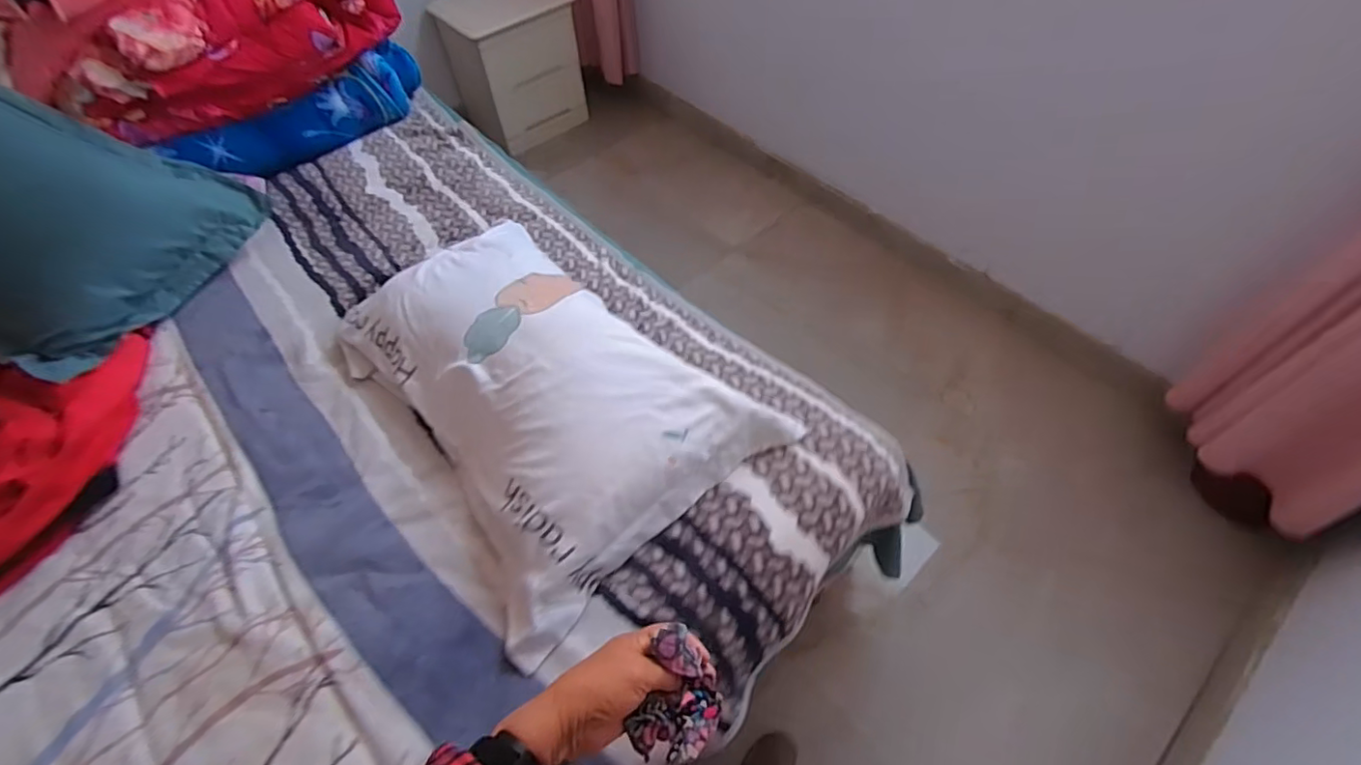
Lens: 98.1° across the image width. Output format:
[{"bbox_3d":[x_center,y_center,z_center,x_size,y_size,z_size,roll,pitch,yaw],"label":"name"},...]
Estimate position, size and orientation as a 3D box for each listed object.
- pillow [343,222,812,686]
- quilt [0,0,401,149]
[{"bbox_3d":[-0.234,-0.015,0.930,0.449,0.141,0.662,-36,61,-21],"label":"pillow"},{"bbox_3d":[-1.044,-0.825,1.302,0.302,0.317,0.748,37,64,25],"label":"quilt"}]

